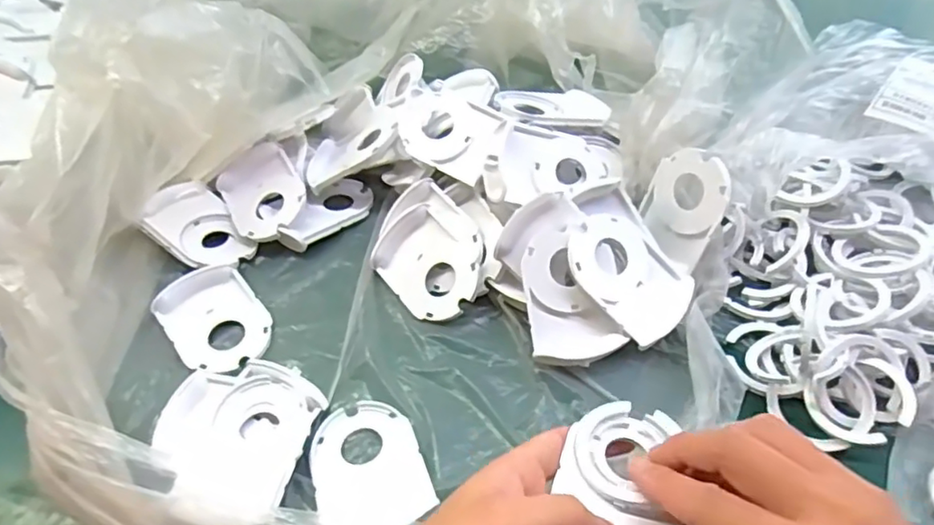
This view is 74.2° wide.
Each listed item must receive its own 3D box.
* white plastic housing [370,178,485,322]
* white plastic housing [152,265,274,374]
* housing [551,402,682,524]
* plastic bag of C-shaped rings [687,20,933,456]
[{"bbox_3d":[-0.025,-0.006,0.421,0.072,0.020,0.092,-48,59,2],"label":"white plastic housing"},{"bbox_3d":[-0.163,0.036,0.400,0.058,0.019,0.076,-32,54,-24],"label":"white plastic housing"},{"bbox_3d":[0.068,0.100,0.275,0.050,0.013,0.082,8,49,10],"label":"housing"},{"bbox_3d":[0.290,-0.045,0.407,0.217,0.079,0.429,29,55,26],"label":"plastic bag of C-shaped rings"}]

